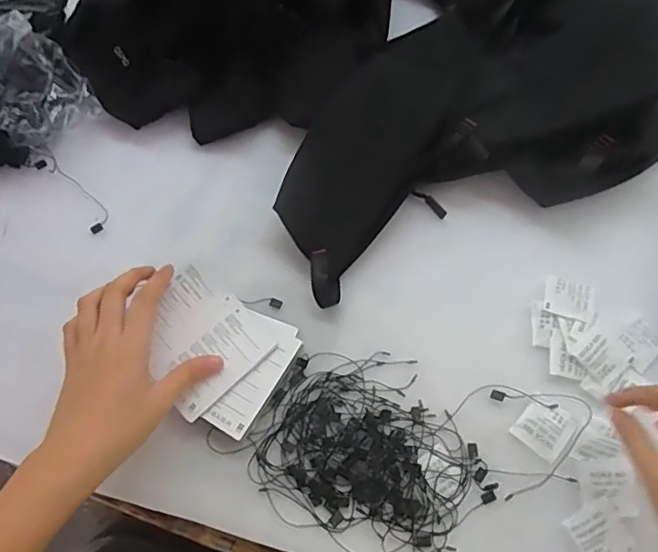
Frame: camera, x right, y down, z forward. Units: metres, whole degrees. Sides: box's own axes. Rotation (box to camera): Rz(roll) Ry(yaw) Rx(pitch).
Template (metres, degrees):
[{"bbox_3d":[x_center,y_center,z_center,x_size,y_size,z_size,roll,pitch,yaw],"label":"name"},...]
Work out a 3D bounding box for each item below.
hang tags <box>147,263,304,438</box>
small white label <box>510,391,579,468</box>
[{"bbox_3d":[-0.090,0.061,0.455,0.108,0.030,0.098,28,74,12],"label":"hang tags"},{"bbox_3d":[0.166,0.116,0.441,0.040,0.004,0.039,36,73,15],"label":"small white label"}]

